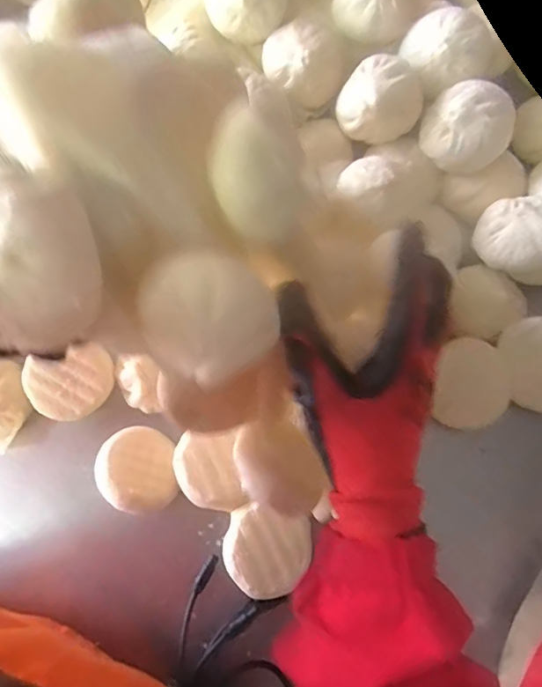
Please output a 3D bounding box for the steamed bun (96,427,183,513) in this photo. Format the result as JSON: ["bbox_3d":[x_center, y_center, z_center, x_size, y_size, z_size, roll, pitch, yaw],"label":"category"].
[{"bbox_3d":[-0.118,0.113,0.469,0.027,0.065,0.076,-39,66,38],"label":"steamed bun"}]

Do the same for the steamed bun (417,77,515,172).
[{"bbox_3d":[0.184,-0.202,0.493,0.076,0.048,0.070,0,78,1],"label":"steamed bun"}]

